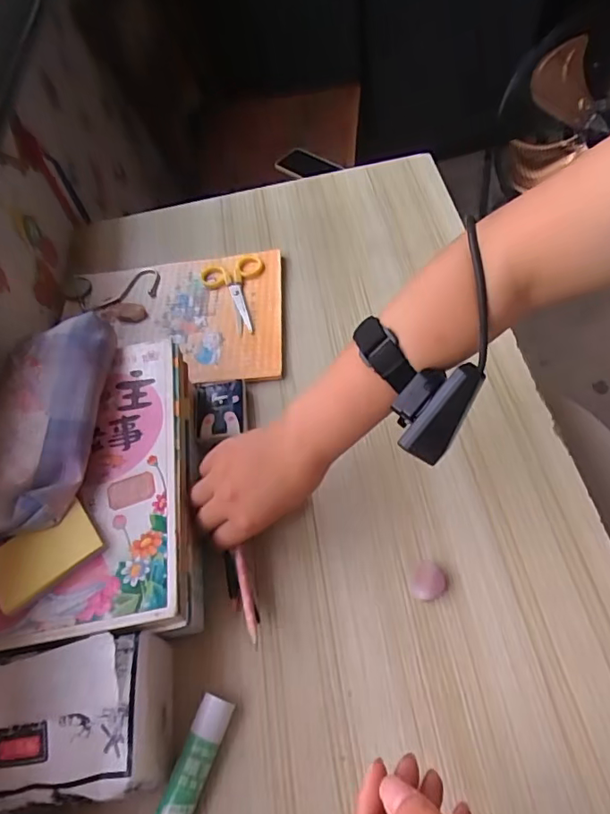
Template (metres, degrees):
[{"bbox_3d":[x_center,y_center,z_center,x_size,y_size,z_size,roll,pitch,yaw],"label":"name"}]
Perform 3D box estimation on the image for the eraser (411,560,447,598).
[{"bbox_3d":[0.097,0.138,0.414,0.026,0.013,0.028,-4,57,6],"label":"eraser"}]

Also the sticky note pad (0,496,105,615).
[{"bbox_3d":[-0.190,0.108,0.385,0.075,0.012,0.048,-36,59,-14],"label":"sticky note pad"}]

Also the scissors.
[{"bbox_3d":[-0.076,-0.129,0.600,0.072,0.015,0.110,-16,57,-1],"label":"scissors"}]

